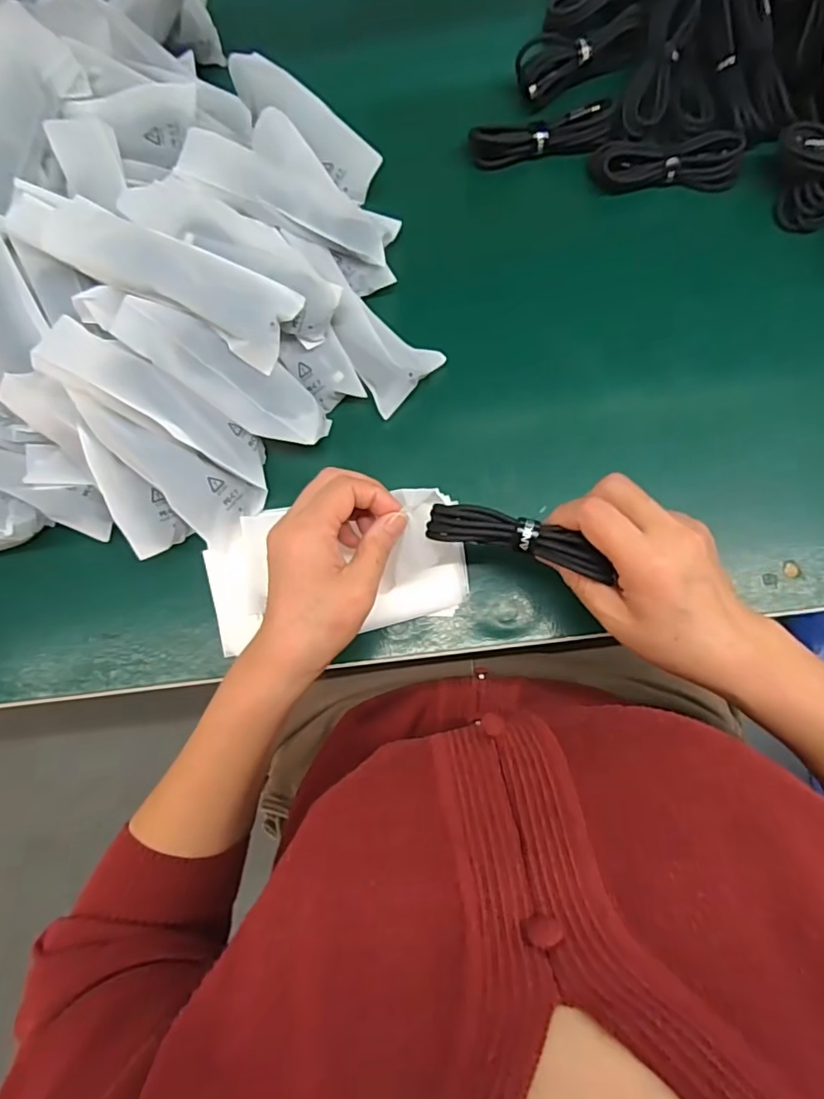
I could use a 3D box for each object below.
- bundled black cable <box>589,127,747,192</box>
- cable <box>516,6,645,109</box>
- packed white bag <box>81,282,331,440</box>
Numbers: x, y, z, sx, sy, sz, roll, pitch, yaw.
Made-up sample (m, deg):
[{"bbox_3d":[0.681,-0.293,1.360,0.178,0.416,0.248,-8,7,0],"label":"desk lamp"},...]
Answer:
[{"bbox_3d":[0.195,-0.297,0.430,0.109,0.026,0.033,1,81,4],"label":"bundled black cable"},{"bbox_3d":[0.135,-0.393,0.442,0.106,0.021,0.039,-22,80,1],"label":"cable"},{"bbox_3d":[-0.138,-0.124,0.383,0.172,0.033,0.052,30,84,-13],"label":"packed white bag"}]

